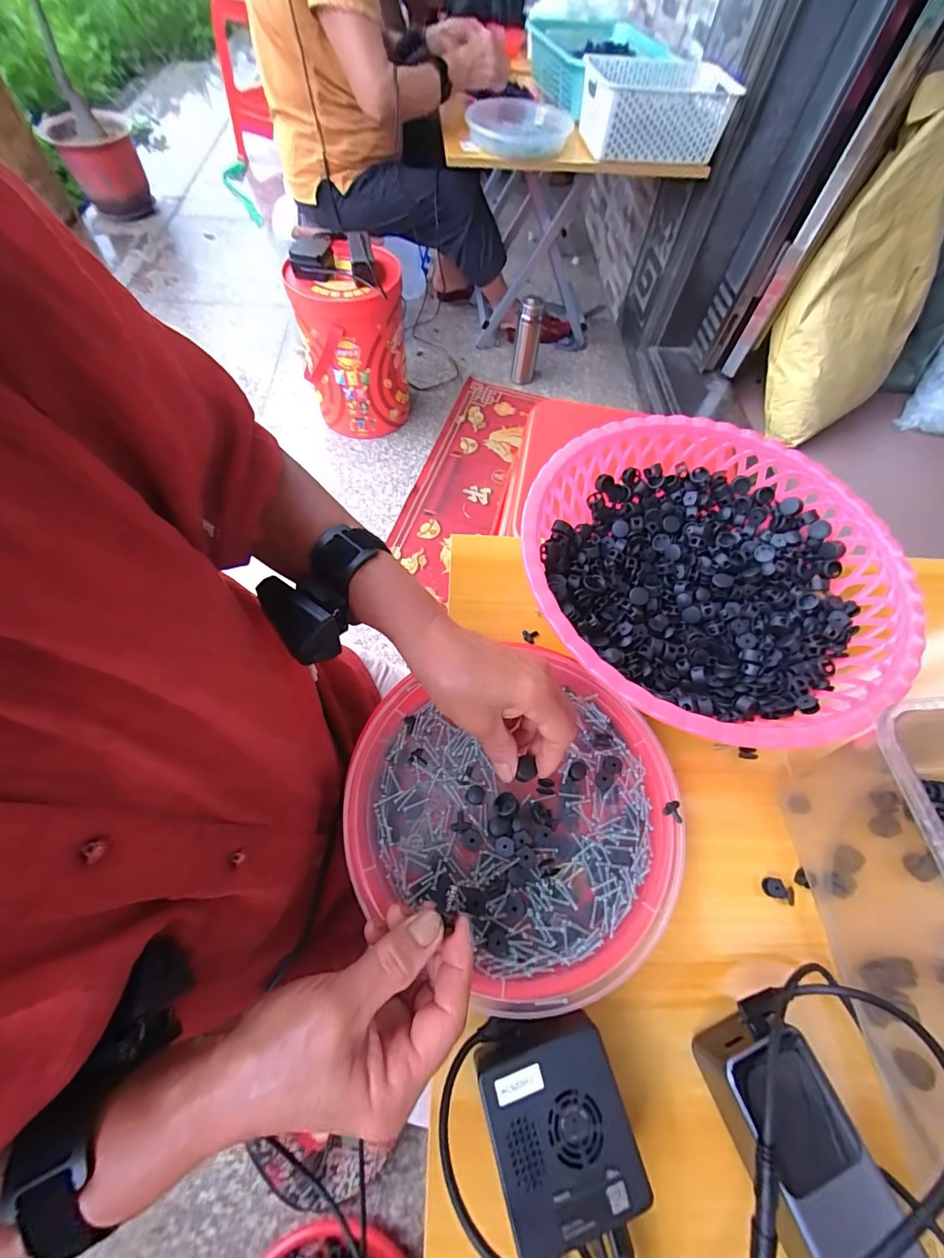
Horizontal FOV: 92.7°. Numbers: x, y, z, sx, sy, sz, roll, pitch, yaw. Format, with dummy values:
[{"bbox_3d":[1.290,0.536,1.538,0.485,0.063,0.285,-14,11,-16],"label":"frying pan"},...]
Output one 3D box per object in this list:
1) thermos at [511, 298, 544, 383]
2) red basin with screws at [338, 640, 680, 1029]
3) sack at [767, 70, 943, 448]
[{"bbox_3d":[0.166,-0.855,1.340,0.068,0.207,0.058,0,62,-4],"label":"thermos"},{"bbox_3d":[0.032,0.138,0.331,0.232,0.032,0.220,2,62,-3],"label":"red basin with screws"},{"bbox_3d":[1.020,-0.881,1.125,0.346,0.802,0.206,18,28,6],"label":"sack"}]

